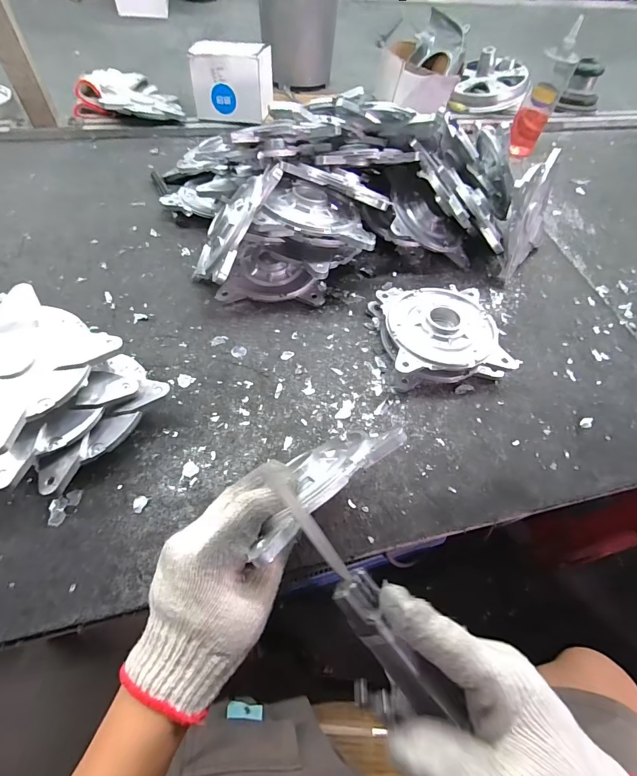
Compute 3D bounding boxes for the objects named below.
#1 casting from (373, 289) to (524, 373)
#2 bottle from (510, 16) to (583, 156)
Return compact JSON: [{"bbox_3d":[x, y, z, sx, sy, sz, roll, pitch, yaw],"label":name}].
[{"bbox_3d":[0.163,-0.075,0.503,0.156,0.043,0.144,-2,58,-6],"label":"casting"},{"bbox_3d":[0.435,-0.566,0.745,0.062,0.208,0.052,23,59,10],"label":"bottle"}]

